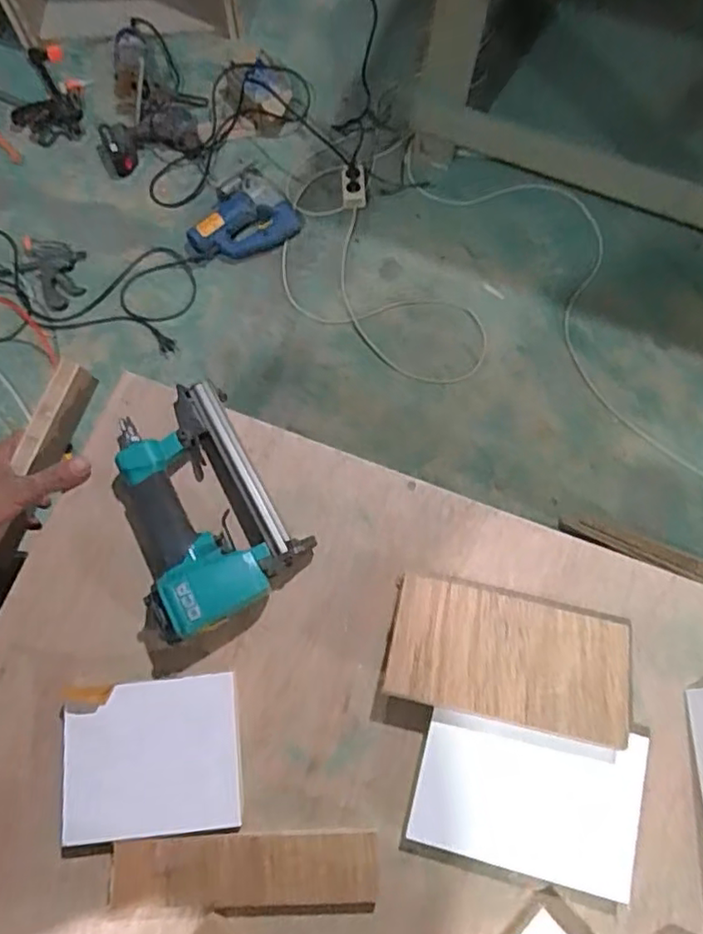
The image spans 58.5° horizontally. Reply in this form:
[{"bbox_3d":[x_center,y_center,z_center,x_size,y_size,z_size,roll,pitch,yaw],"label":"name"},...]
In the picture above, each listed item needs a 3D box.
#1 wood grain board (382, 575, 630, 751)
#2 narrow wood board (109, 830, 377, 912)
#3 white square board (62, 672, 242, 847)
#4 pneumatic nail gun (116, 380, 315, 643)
[{"bbox_3d":[0.126,0.151,0.501,0.189,0.011,0.097,13,65,1],"label":"wood grain board"},{"bbox_3d":[-0.079,0.302,0.472,0.192,0.018,0.047,0,75,-2],"label":"narrow wood board"},{"bbox_3d":[-0.155,0.226,0.492,0.130,0.017,0.109,-5,75,-4],"label":"white square board"},{"bbox_3d":[-0.134,0.030,0.531,0.134,0.046,0.209,-28,78,-9],"label":"pneumatic nail gun"}]

